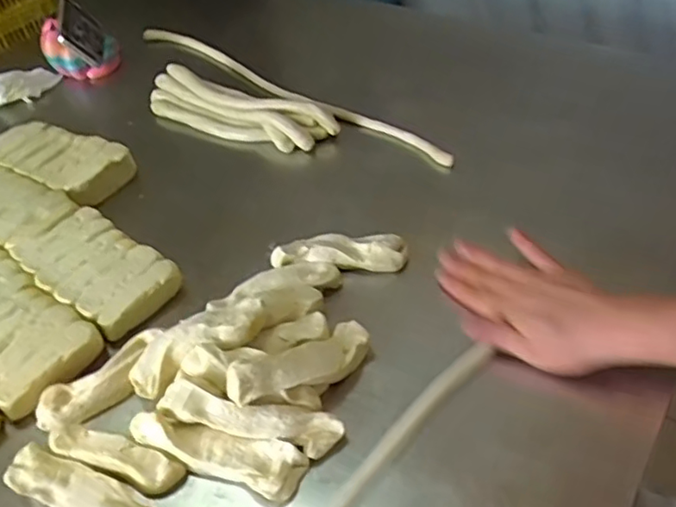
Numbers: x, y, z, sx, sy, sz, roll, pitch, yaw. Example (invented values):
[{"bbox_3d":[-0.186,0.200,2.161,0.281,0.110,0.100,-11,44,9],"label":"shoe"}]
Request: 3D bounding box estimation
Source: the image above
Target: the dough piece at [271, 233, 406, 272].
[{"bbox_3d":[0.001,-0.003,0.643,0.139,0.024,0.033,0,46,7],"label":"dough piece"}]

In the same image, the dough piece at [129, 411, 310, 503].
[{"bbox_3d":[-0.102,0.166,0.501,0.147,0.036,0.039,10,48,16],"label":"dough piece"}]

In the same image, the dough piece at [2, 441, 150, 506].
[{"bbox_3d":[-0.207,0.198,0.490,0.139,0.029,0.037,13,49,19],"label":"dough piece"}]

